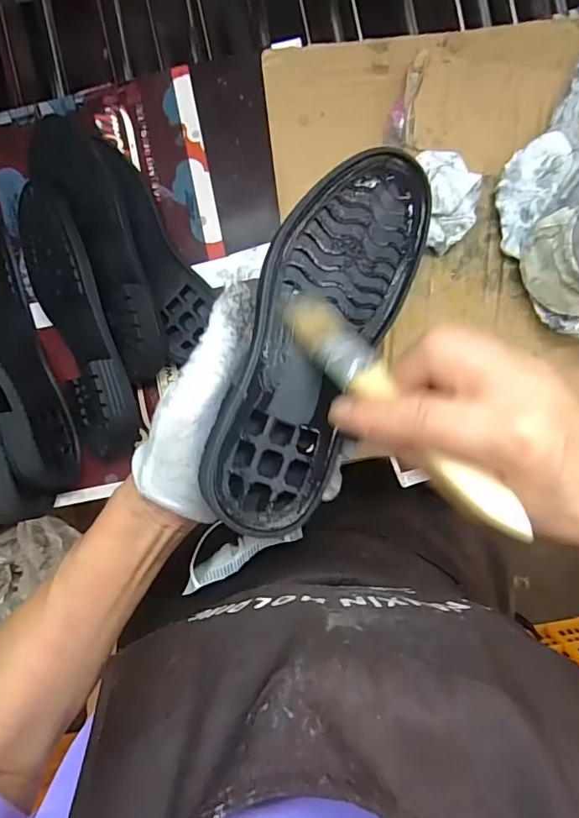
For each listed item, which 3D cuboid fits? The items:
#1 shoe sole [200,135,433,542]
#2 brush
[{"bbox_3d":[0.012,-0.042,0.262,0.075,0.032,0.212,28,76,-21],"label":"shoe sole"},{"bbox_3d":[0.049,-0.001,0.227,0.025,0.021,0.145,-40,66,2],"label":"brush"}]

